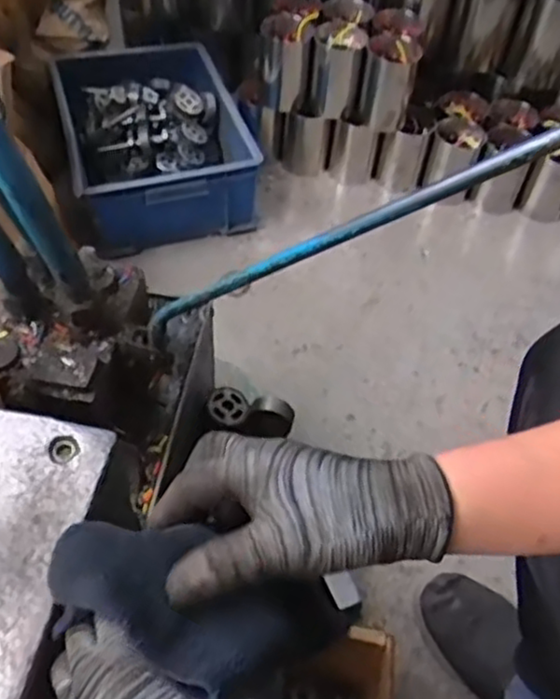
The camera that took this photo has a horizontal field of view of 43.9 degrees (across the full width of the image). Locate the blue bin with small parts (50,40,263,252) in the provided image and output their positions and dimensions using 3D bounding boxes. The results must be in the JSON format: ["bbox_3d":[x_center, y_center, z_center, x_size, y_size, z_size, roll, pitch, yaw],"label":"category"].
[{"bbox_3d":[-0.224,-0.381,1.254,0.306,0.143,0.391,-11,54,-13],"label":"blue bin with small parts"}]

